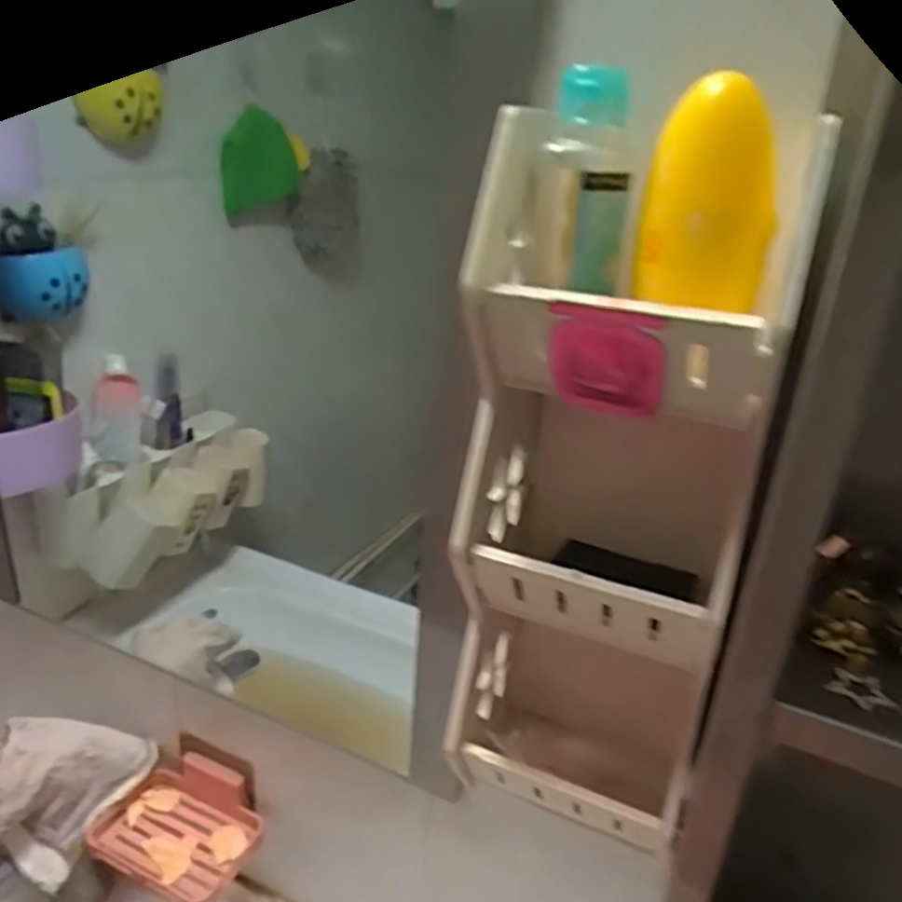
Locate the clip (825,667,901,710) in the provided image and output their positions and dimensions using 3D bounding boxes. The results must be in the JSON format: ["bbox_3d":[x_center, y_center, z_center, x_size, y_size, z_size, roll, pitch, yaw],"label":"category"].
[{"bbox_3d":[0.151,0.088,0.269,0.021,0.005,0.017,24,29,38],"label":"clip"}]

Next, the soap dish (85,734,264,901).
[{"bbox_3d":[-0.228,0.310,0.623,0.128,0.058,0.098,13,24,20],"label":"soap dish"}]

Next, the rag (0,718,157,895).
[{"bbox_3d":[-0.323,0.289,0.617,0.129,0.109,0.091,-3,24,-18],"label":"rag"}]

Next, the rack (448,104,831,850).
[{"bbox_3d":[0.085,0.026,0.363,0.117,0.323,0.152,16,25,24],"label":"rack"}]

